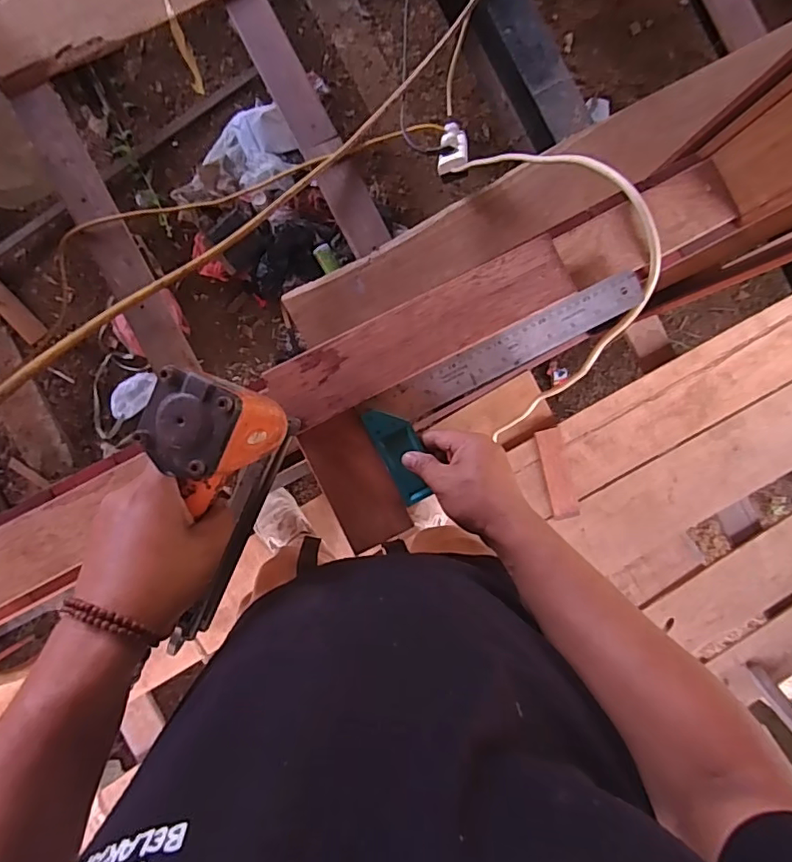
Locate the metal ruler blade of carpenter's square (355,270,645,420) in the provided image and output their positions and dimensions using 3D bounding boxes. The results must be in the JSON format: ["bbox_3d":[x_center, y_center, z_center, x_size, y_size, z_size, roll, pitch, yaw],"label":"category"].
[{"bbox_3d":[0.107,-0.080,0.522,0.292,0.010,0.041,-27,102,-3],"label":"metal ruler blade of carpenter's square"}]

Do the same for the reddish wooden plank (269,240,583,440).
[{"bbox_3d":[0.027,-0.093,0.505,0.299,0.014,0.062,-28,92,-3],"label":"reddish wooden plank"}]

